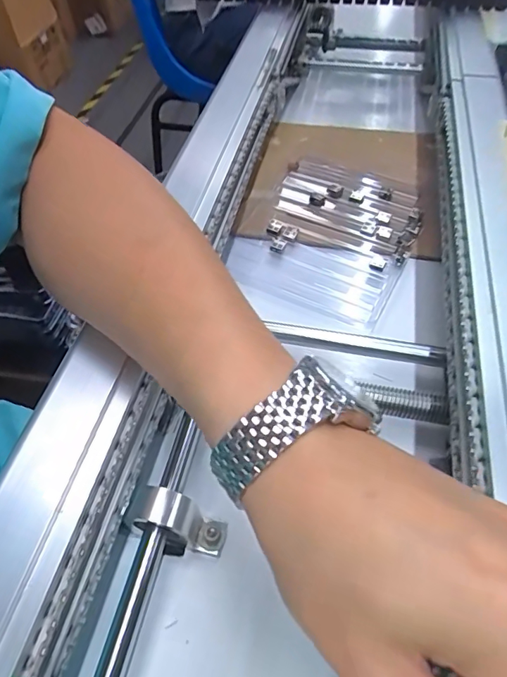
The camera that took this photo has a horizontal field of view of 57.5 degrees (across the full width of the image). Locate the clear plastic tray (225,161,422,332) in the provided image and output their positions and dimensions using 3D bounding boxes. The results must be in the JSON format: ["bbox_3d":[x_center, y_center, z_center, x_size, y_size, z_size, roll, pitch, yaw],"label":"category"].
[{"bbox_3d":[0.082,-0.110,0.488,0.162,0.027,0.208,24,56,18],"label":"clear plastic tray"}]

